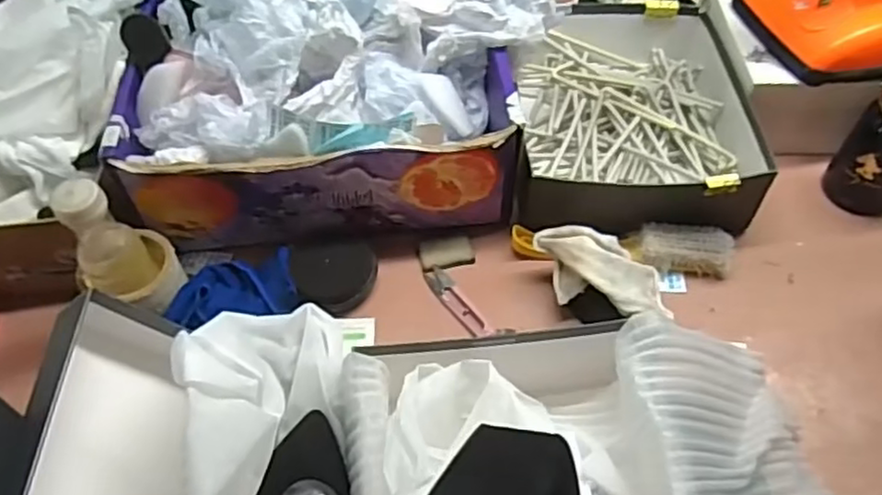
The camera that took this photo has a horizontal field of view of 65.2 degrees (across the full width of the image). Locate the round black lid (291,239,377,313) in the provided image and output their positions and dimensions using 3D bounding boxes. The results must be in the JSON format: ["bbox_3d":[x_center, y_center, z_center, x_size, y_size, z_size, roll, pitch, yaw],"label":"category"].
[{"bbox_3d":[-0.110,0.025,0.723,0.089,0.026,0.088,-16,54,-12],"label":"round black lid"}]

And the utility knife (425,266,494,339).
[{"bbox_3d":[0.017,0.057,0.714,0.022,0.004,0.100,-28,57,-19],"label":"utility knife"}]

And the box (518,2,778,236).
[{"bbox_3d":[0.224,-0.164,0.828,0.263,0.087,0.346,5,53,4],"label":"box"}]

